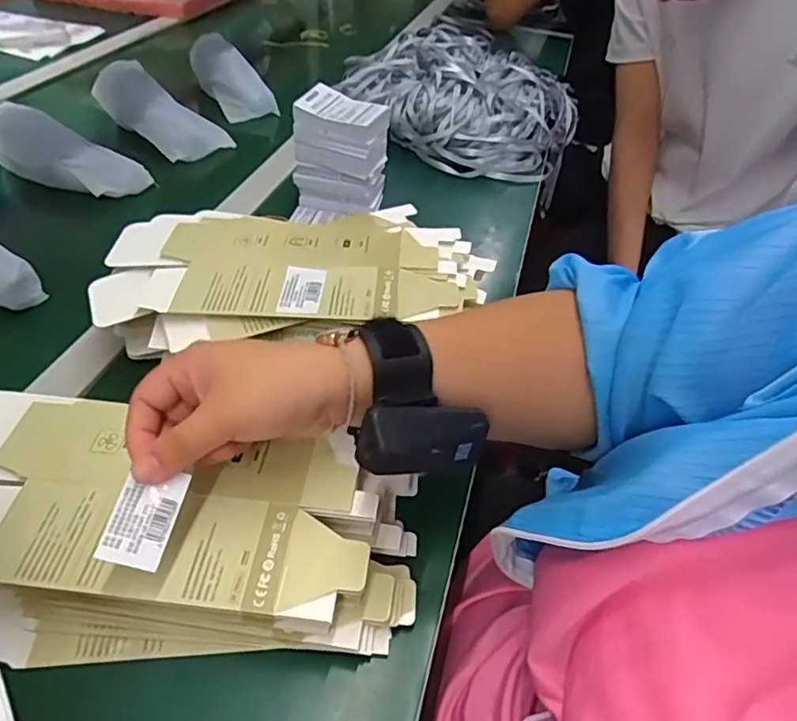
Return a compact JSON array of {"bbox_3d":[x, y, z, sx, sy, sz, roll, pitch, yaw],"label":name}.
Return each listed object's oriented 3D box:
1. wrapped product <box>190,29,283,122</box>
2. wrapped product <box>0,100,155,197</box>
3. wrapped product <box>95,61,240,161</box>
[{"bbox_3d":[-0.257,-0.424,0.871,0.069,0.047,0.188,-25,64,-28],"label":"wrapped product"},{"bbox_3d":[-0.376,-0.231,0.654,0.181,0.064,0.070,22,46,17],"label":"wrapped product"},{"bbox_3d":[-0.308,-0.322,0.756,0.182,0.078,0.097,32,49,25],"label":"wrapped product"}]

